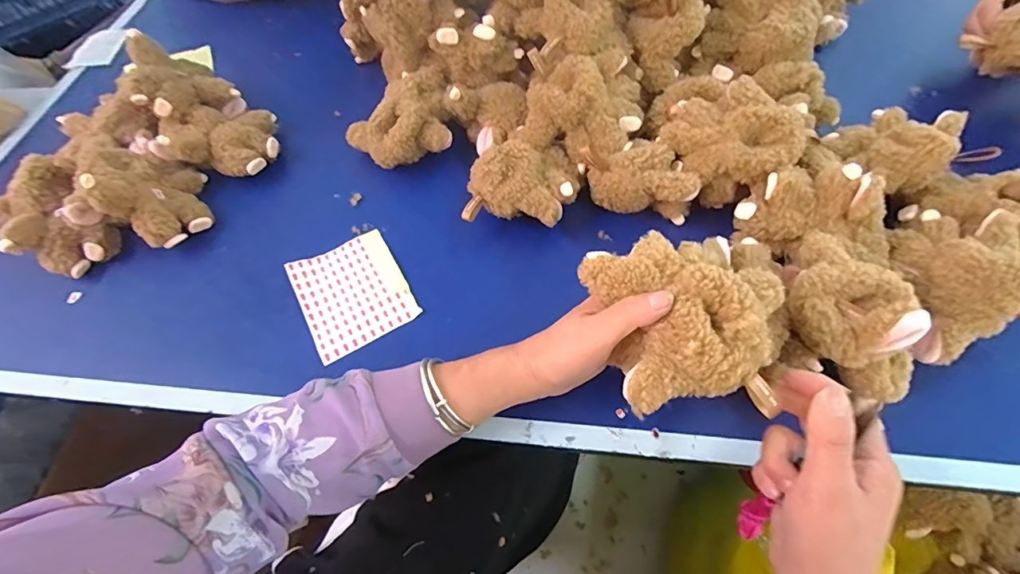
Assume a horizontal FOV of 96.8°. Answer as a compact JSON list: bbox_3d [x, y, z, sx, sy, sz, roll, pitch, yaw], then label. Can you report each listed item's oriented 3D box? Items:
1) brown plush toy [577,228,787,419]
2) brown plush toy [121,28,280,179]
[{"bbox_3d":[0.118,0.016,0.305,0.126,0.041,0.122,-1,60,3],"label":"brown plush toy"},{"bbox_3d":[-0.365,-0.199,0.535,0.174,0.099,0.125,33,67,20],"label":"brown plush toy"}]

